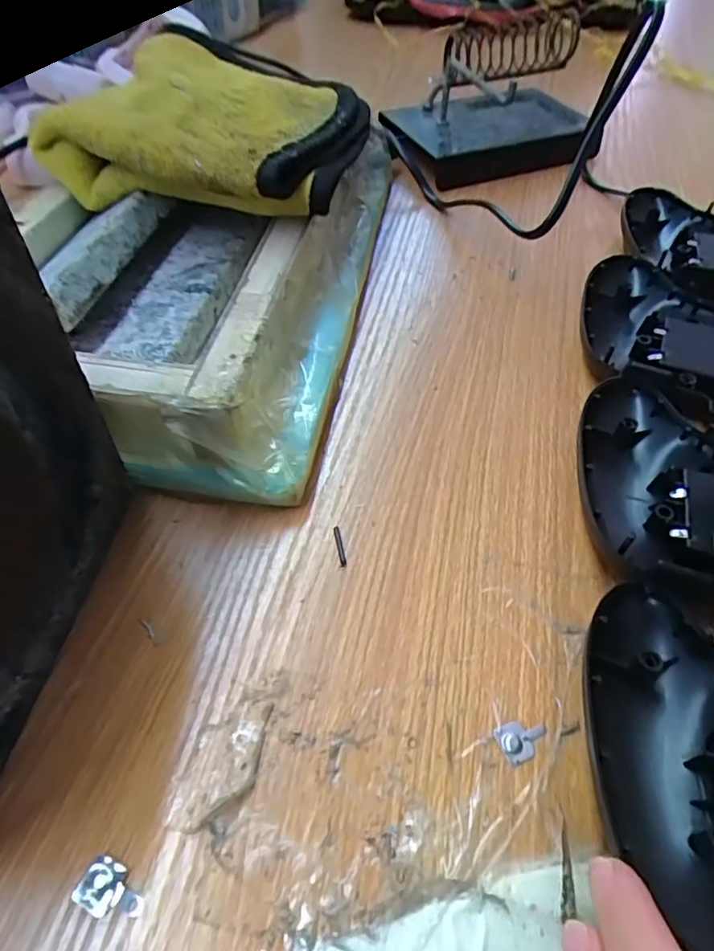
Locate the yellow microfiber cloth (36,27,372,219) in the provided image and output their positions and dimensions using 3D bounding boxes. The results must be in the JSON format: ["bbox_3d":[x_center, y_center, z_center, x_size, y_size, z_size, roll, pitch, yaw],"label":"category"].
[{"bbox_3d":[-0.065,-0.170,0.283,0.136,0.052,0.132,19,54,13],"label":"yellow microfiber cloth"}]

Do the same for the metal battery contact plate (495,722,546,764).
[{"bbox_3d":[0.046,0.072,0.154,0.014,0.004,0.010,-18,54,-15],"label":"metal battery contact plate"}]

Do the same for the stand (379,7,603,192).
[{"bbox_3d":[0.093,-0.256,0.379,0.142,0.062,0.115,-18,54,-15],"label":"stand"}]

